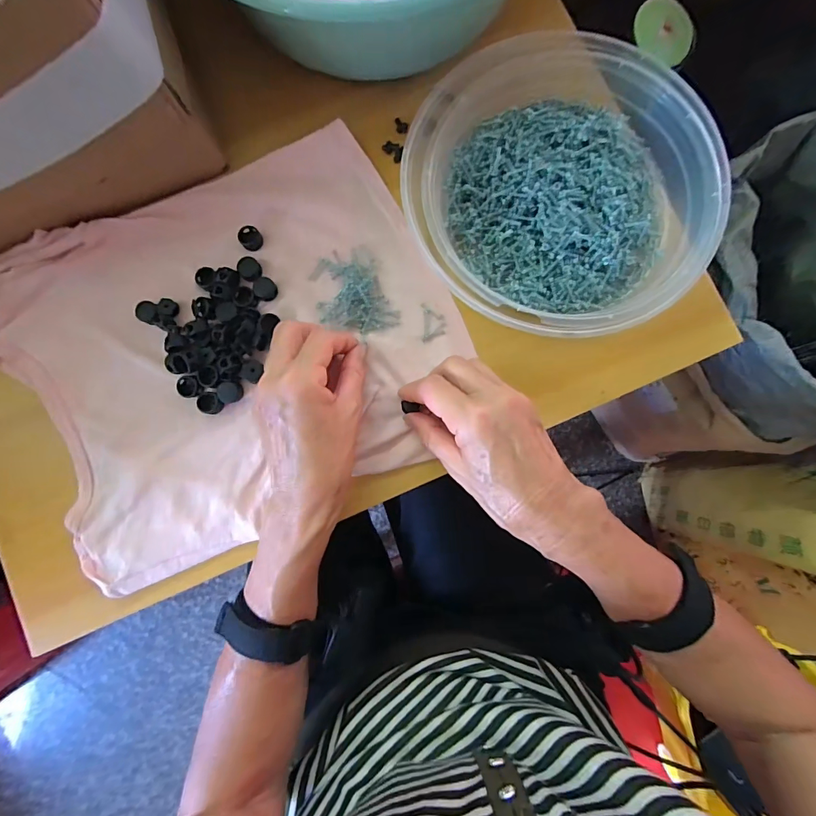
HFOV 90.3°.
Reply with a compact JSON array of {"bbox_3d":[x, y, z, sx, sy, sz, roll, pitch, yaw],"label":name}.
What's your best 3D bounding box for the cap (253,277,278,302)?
[{"bbox_3d":[-0.112,-0.094,0.319,0.018,0.007,0.018,0,84,0],"label":"cap"}]

